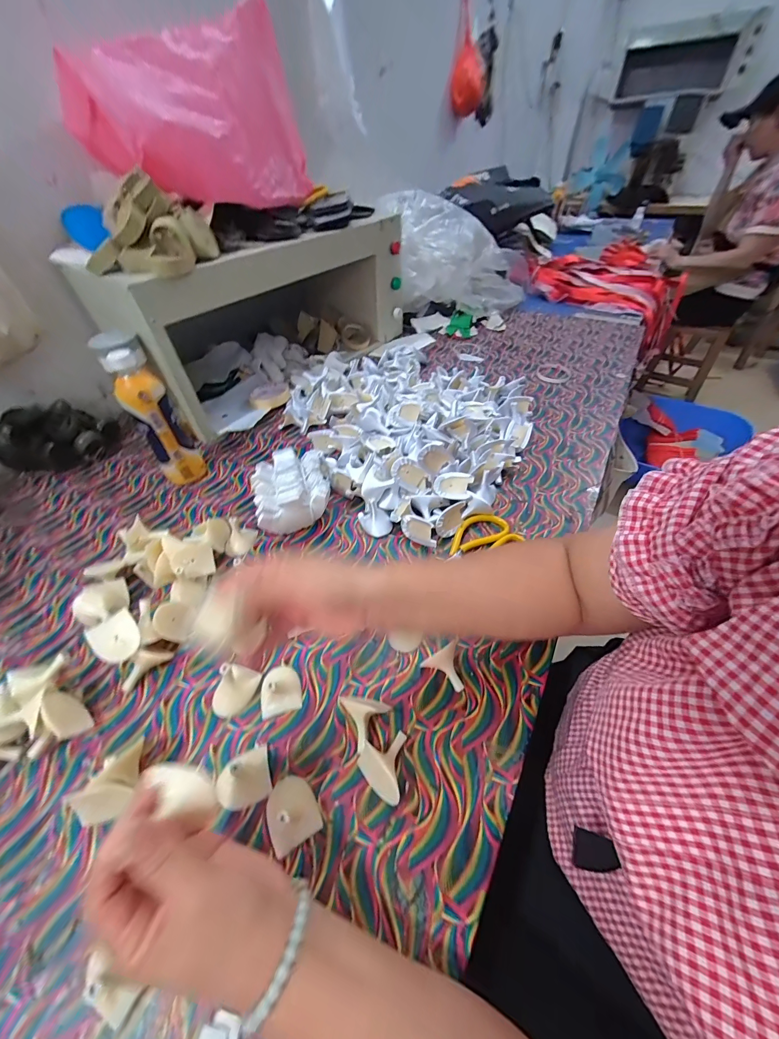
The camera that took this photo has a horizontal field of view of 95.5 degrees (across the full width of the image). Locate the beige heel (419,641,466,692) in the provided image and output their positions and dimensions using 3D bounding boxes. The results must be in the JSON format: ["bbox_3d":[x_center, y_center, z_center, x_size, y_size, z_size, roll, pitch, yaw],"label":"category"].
[{"bbox_3d":[0.061,0.161,0.376,0.038,0.034,0.039,-21,50,-16],"label":"beige heel"}]

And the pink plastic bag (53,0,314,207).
[{"bbox_3d":[-0.320,-0.672,0.595,0.372,0.207,0.160,-23,50,-17],"label":"pink plastic bag"}]

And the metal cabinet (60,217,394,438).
[{"bbox_3d":[-0.290,-0.506,0.847,0.328,0.276,0.671,29,55,26],"label":"metal cabinet"}]

